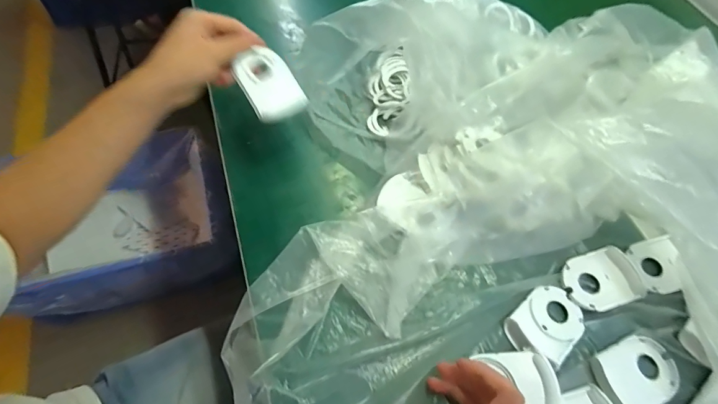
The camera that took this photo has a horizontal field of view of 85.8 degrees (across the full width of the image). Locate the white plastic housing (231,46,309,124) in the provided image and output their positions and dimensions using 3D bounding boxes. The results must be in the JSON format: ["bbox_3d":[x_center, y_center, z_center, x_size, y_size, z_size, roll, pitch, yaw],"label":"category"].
[{"bbox_3d":[-0.098,-0.130,0.426,0.061,0.019,0.087,-17,73,-28],"label":"white plastic housing"}]

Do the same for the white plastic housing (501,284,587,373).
[{"bbox_3d":[0.184,0.117,0.375,0.081,0.015,0.059,-35,70,-23],"label":"white plastic housing"}]

